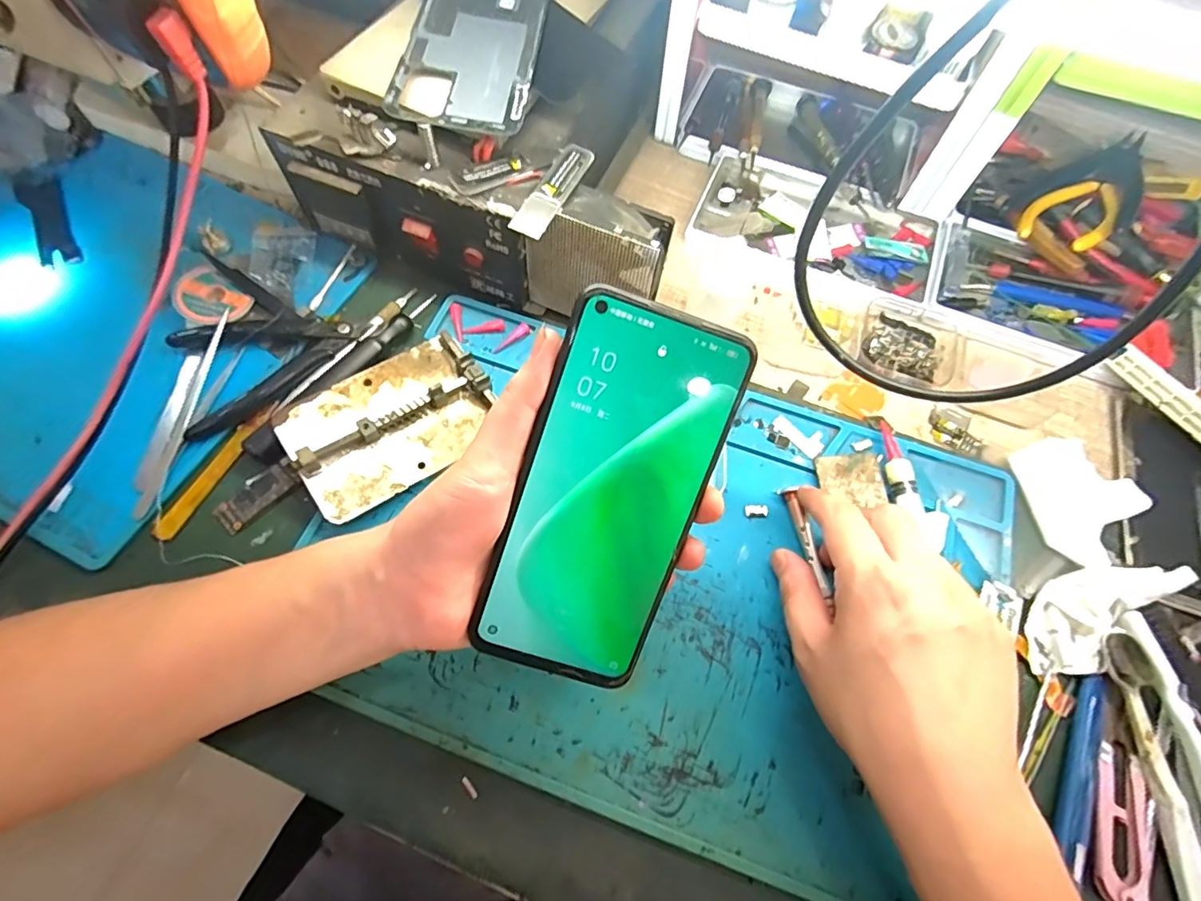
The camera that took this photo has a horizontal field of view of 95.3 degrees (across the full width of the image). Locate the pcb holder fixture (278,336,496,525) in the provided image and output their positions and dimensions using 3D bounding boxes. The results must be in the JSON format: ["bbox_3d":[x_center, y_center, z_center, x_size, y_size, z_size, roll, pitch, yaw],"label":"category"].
[{"bbox_3d":[-0.122,-0.018,0.323,0.117,0.021,0.077,-37,73,-17],"label":"pcb holder fixture"}]

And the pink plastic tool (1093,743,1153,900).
[{"bbox_3d":[0.247,0.177,0.257,0.024,0.007,0.067,26,68,8],"label":"pink plastic tool"}]

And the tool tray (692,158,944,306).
[{"bbox_3d":[0.165,-0.172,0.418,0.175,0.020,0.097,21,67,6],"label":"tool tray"}]

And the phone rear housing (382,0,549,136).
[{"bbox_3d":[-0.073,-0.242,0.324,0.073,0.004,0.153,8,65,-3],"label":"phone rear housing"}]

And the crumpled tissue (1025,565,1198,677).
[{"bbox_3d":[0.269,0.088,0.299,0.090,0.025,0.039,-37,73,-2],"label":"crumpled tissue"}]

